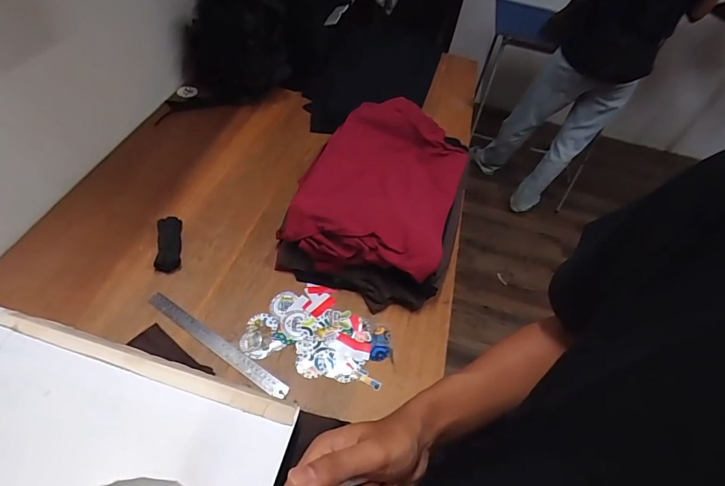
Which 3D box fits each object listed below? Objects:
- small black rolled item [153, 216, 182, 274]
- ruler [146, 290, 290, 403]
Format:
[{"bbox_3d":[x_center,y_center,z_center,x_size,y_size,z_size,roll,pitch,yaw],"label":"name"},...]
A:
[{"bbox_3d":[-0.402,0.002,0.846,0.048,0.031,0.126,-5,52,-14],"label":"small black rolled item"},{"bbox_3d":[-0.269,0.184,0.745,0.316,0.005,0.029,30,55,13],"label":"ruler"}]

